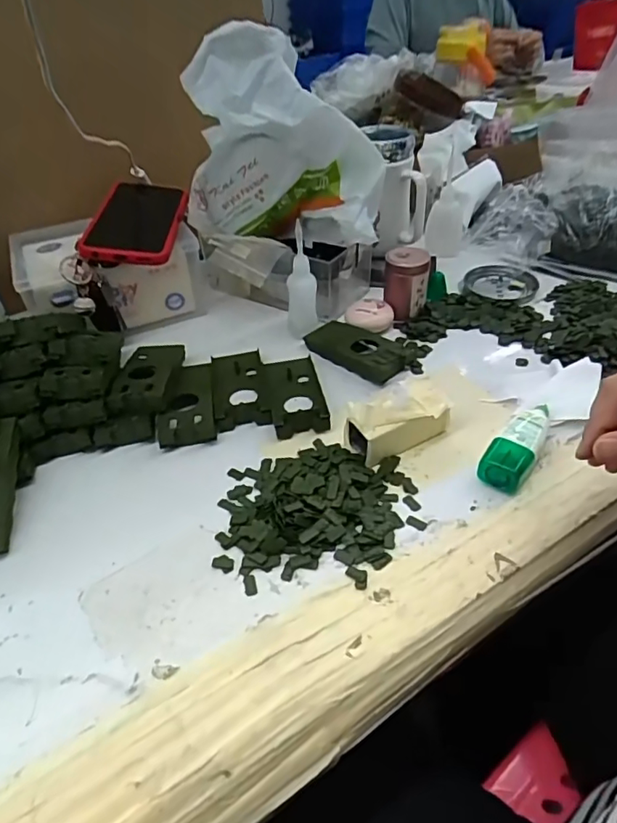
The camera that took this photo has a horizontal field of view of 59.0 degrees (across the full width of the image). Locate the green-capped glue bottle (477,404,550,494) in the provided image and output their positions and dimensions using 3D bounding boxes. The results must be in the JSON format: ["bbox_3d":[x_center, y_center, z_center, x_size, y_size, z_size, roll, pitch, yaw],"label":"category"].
[{"bbox_3d":[0.161,0.022,0.415,0.031,0.025,0.093,23,48,28],"label":"green-capped glue bottle"}]

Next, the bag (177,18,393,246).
[{"bbox_3d":[-0.027,-0.249,0.526,0.196,0.191,0.084,-1,46,0],"label":"bag"}]

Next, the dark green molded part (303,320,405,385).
[{"bbox_3d":[0.047,-0.063,0.526,0.106,0.018,0.051,31,52,33],"label":"dark green molded part"}]

